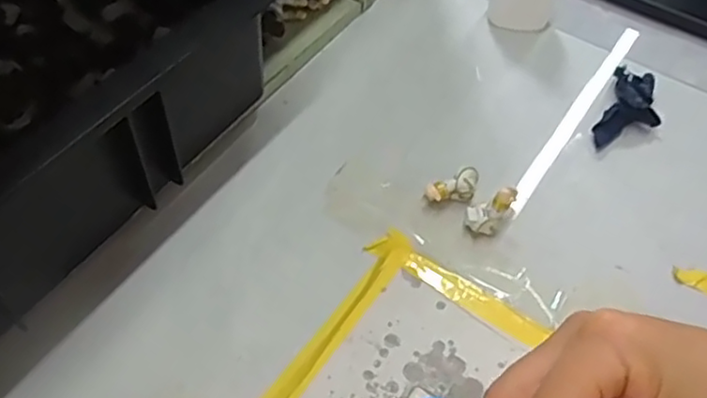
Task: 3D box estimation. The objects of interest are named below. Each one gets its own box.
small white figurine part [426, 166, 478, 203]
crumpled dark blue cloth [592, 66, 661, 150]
[{"bbox_3d":[0.057,-0.004,0.371,0.030,0.019,0.014,-20,57,-18],"label":"small white figurine part"},{"bbox_3d":[0.178,-0.056,0.420,0.035,0.016,0.071,24,55,13],"label":"crumpled dark blue cloth"}]

